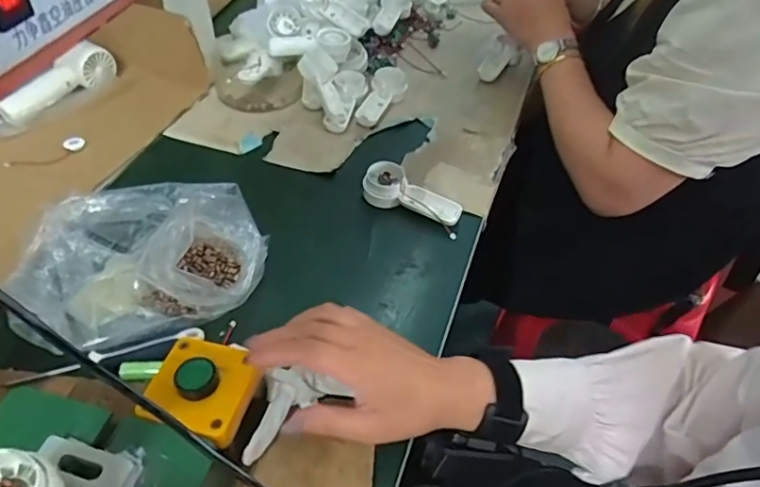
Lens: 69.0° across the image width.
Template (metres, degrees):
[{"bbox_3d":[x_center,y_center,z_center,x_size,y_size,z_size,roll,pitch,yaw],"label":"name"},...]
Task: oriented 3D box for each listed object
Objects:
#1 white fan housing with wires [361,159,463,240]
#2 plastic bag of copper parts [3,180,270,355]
[{"bbox_3d":[0.036,-0.051,0.594,0.109,0.032,0.044,22,50,17],"label":"white fan housing with wires"},{"bbox_3d":[-0.212,0.011,0.495,0.202,0.067,0.144,-13,49,-15],"label":"plastic bag of copper parts"}]

